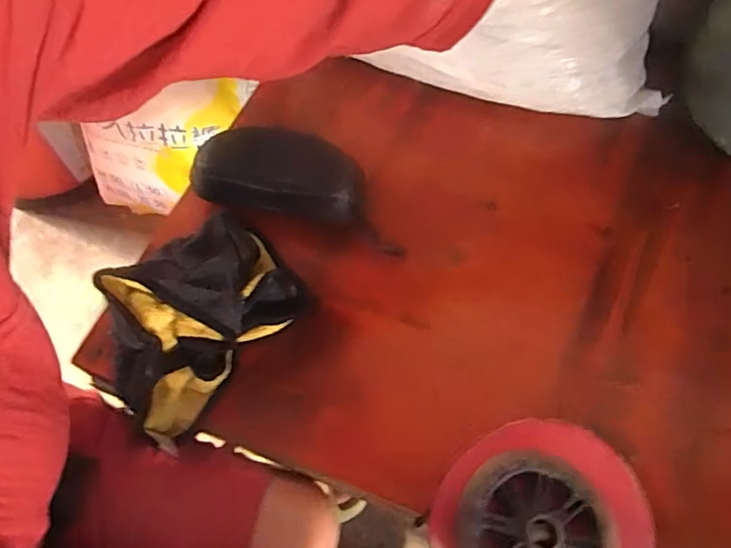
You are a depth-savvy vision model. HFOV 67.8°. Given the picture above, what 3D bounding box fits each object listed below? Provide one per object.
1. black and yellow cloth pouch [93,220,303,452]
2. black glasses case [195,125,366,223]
[{"bbox_3d":[-0.140,0.030,0.436,0.120,0.076,0.170,40,68,17],"label":"black and yellow cloth pouch"},{"bbox_3d":[-0.078,-0.087,0.498,0.151,0.057,0.067,7,62,2],"label":"black glasses case"}]

